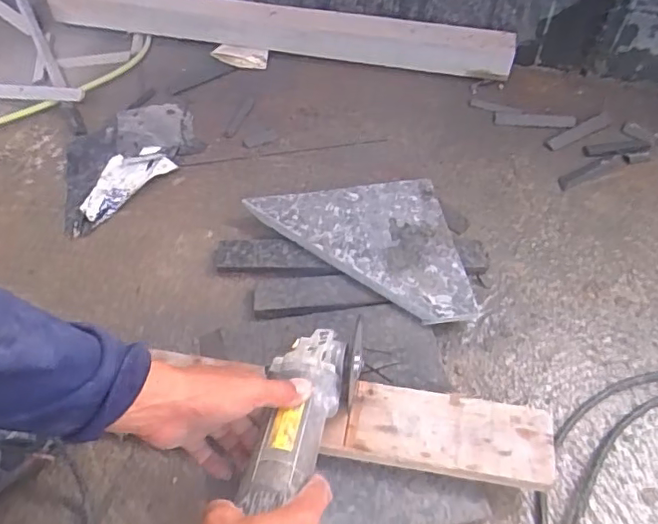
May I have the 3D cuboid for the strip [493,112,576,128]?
[{"bbox_3d":[0.352,-0.242,0.957,0.136,0.007,0.027,5,53,2],"label":"strip"}]

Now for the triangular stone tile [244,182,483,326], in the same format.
[{"bbox_3d":[0.038,-0.012,0.743,0.251,0.013,0.228,-6,54,-5],"label":"triangular stone tile"}]

